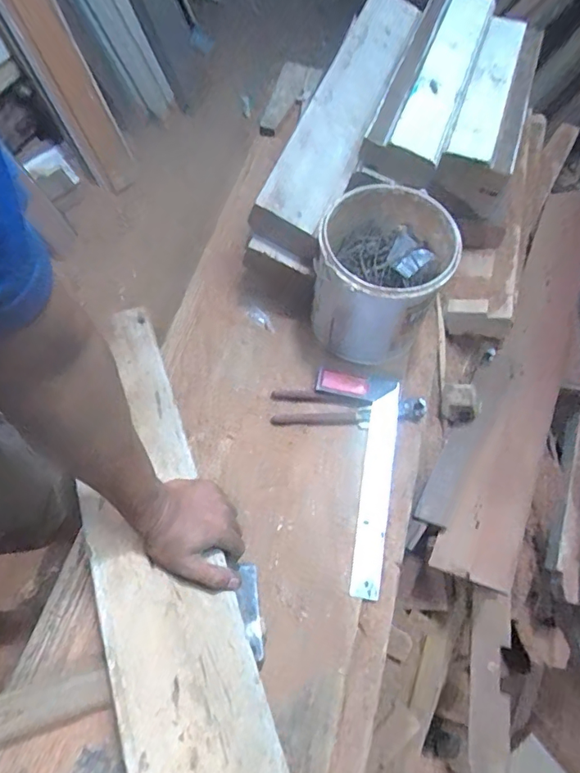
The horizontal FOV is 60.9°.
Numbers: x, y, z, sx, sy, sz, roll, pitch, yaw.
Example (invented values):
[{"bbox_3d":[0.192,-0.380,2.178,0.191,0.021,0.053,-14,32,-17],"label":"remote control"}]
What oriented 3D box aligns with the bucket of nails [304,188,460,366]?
[{"bbox_3d":[0.123,-0.159,0.688,0.166,0.178,0.178,1,66,-1],"label":"bucket of nails"}]

